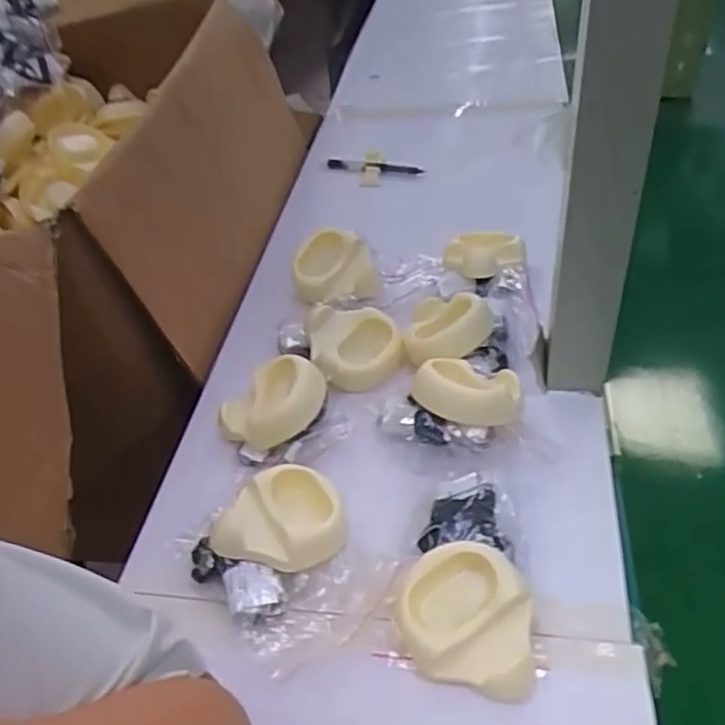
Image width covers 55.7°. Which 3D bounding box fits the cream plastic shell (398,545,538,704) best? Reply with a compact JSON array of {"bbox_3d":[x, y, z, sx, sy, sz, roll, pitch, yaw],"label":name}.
[{"bbox_3d":[0.051,0.130,0.345,0.062,0.035,0.067,-4,42,4],"label":"cream plastic shell"}]

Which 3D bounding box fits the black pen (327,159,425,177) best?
[{"bbox_3d":[0.015,-0.215,0.754,0.108,0.016,0.010,10,45,18],"label":"black pen"}]

